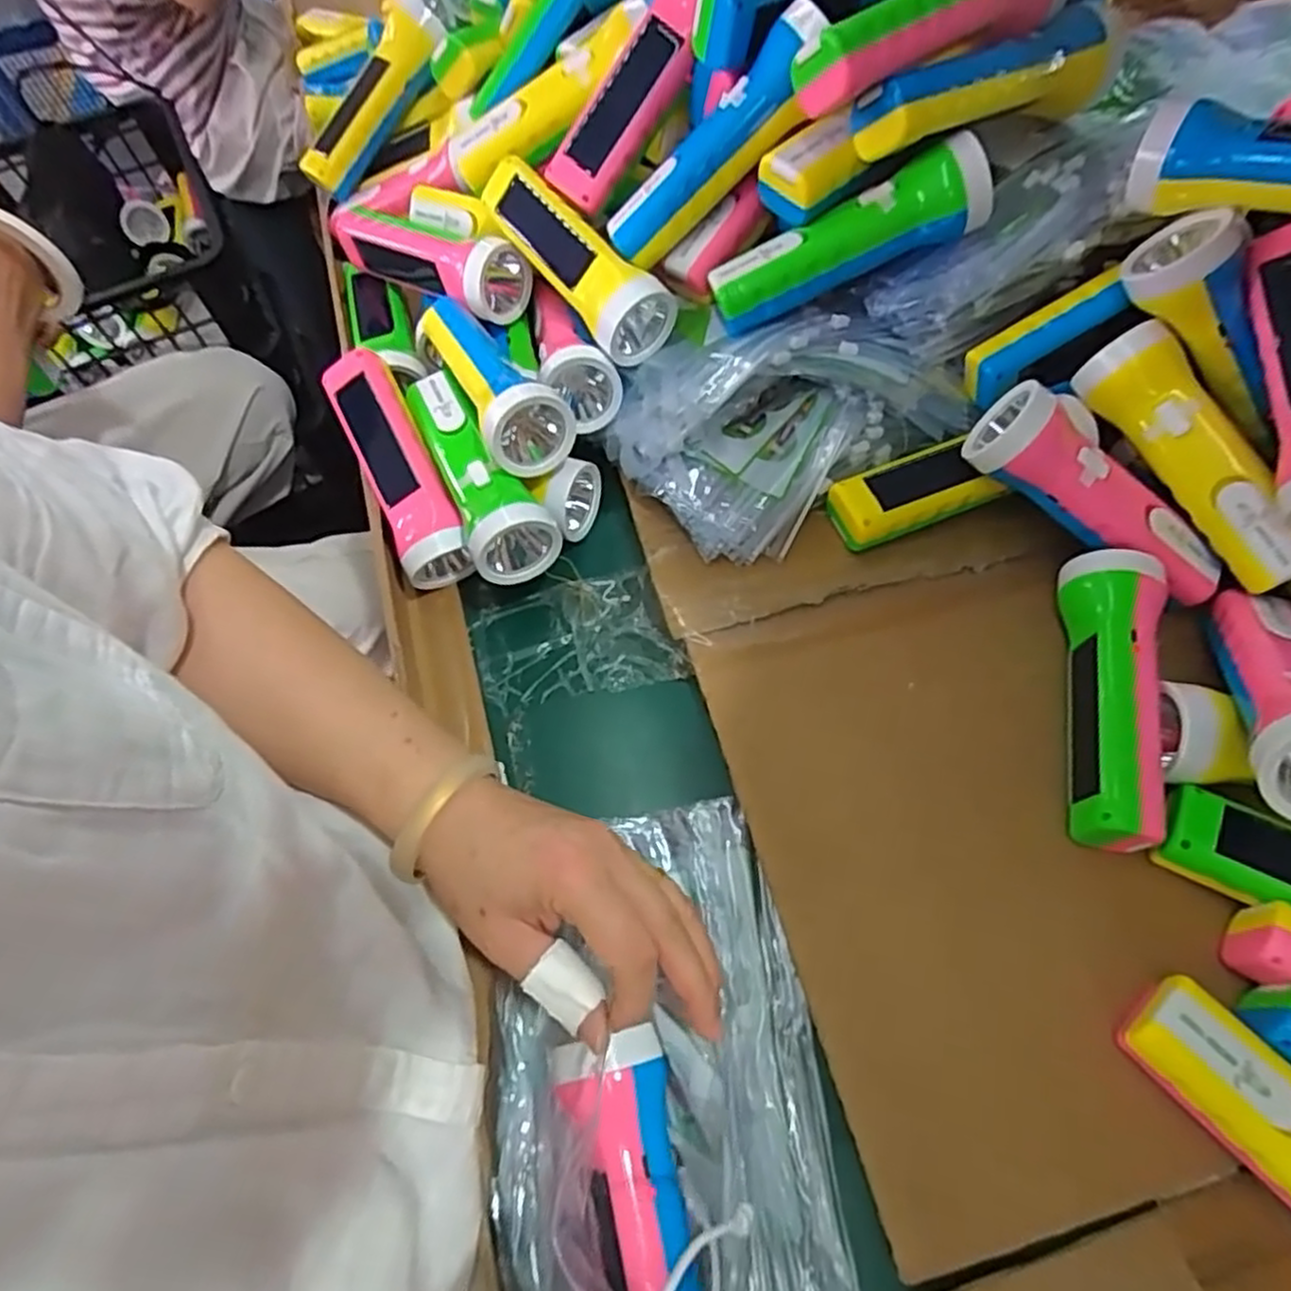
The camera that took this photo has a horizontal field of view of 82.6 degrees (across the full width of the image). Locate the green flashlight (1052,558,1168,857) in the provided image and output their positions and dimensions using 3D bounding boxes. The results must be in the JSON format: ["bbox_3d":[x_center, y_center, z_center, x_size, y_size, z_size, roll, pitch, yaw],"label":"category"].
[{"bbox_3d":[0.254,0.028,0.401,0.049,0.043,0.162,8,64,8],"label":"green flashlight"}]

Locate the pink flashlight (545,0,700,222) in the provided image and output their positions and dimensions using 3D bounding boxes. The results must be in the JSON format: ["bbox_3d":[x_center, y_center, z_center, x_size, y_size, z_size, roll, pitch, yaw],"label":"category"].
[{"bbox_3d":[0.000,-0.370,0.477,0.057,0.045,0.173,49,115,23],"label":"pink flashlight"}]

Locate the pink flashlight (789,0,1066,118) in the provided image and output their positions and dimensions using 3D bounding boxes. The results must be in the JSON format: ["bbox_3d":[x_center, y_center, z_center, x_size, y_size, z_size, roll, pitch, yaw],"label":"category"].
[{"bbox_3d":[0.157,-0.340,0.400,0.150,0.051,0.045,-30,65,-11],"label":"pink flashlight"}]

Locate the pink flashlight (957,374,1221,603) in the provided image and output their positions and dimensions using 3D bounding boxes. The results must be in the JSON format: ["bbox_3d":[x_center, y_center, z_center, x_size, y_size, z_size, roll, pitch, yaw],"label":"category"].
[{"bbox_3d":[0.267,-0.084,0.428,0.162,0.048,0.044,35,69,-3],"label":"pink flashlight"}]

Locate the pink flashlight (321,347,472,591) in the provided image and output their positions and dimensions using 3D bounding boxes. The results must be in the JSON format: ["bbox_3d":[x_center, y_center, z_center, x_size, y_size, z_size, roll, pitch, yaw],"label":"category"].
[{"bbox_3d":[-0.167,-0.121,0.491,0.046,0.047,0.166,-25,82,-9],"label":"pink flashlight"}]

